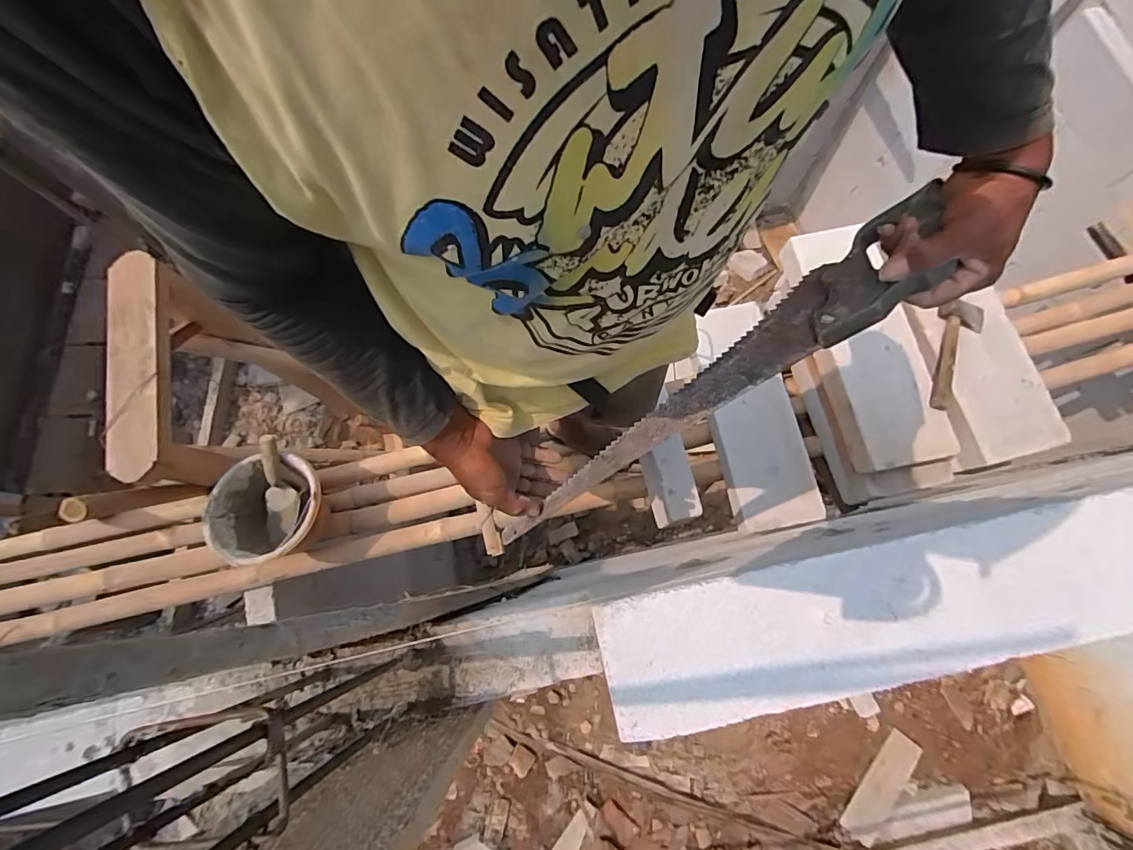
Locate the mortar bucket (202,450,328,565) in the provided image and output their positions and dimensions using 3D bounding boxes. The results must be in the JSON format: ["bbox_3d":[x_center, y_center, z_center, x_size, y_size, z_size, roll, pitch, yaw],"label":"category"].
[{"bbox_3d":[-0.684,0.204,1.158,0.241,0.185,0.234,0,75,1],"label":"mortar bucket"}]

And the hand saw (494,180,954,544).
[{"bbox_3d":[0.125,-0.025,0.472,0.523,0.018,0.092,-39,37,15],"label":"hand saw"}]

